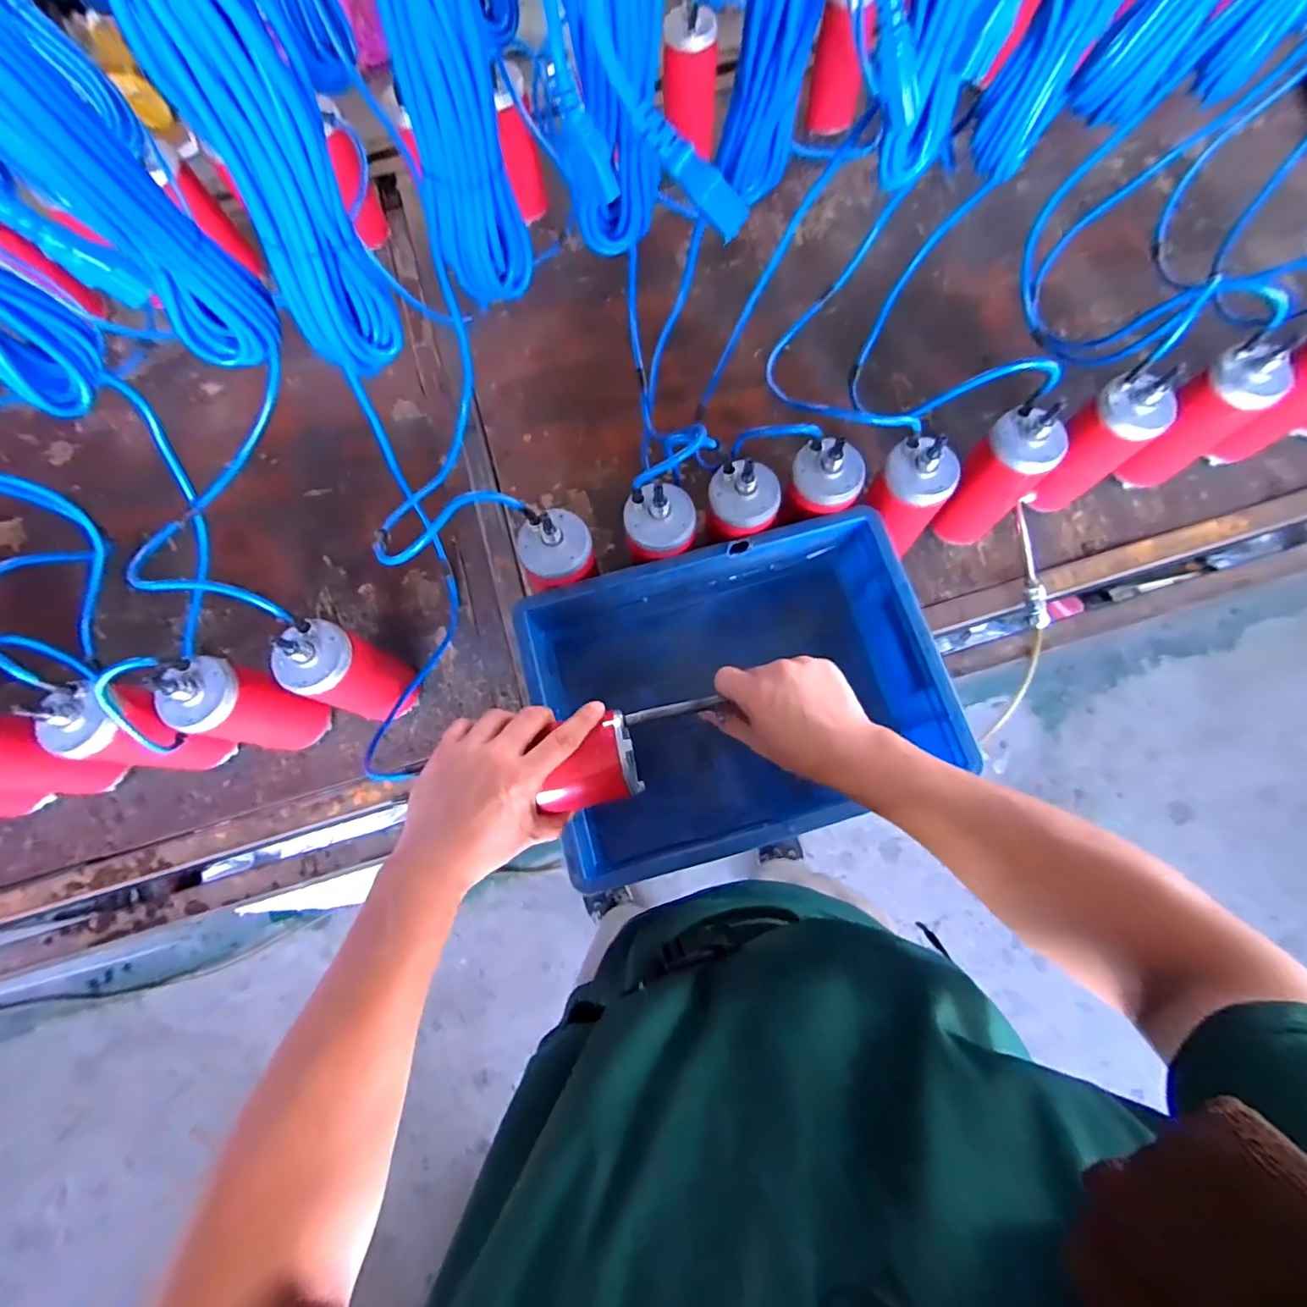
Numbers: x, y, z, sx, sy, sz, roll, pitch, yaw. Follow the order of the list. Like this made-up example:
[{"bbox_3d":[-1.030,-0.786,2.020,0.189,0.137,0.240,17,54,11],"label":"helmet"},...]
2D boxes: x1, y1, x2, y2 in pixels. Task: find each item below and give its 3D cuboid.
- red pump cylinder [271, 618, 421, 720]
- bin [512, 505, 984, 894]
[{"bbox_3d":[-0.323,0.023,0.620,0.069,0.186,0.076,28,78,10],"label":"red pump cylinder"},{"bbox_3d":[0.085,0.047,0.629,0.393,0.155,0.295,-16,76,-2],"label":"bin"}]

